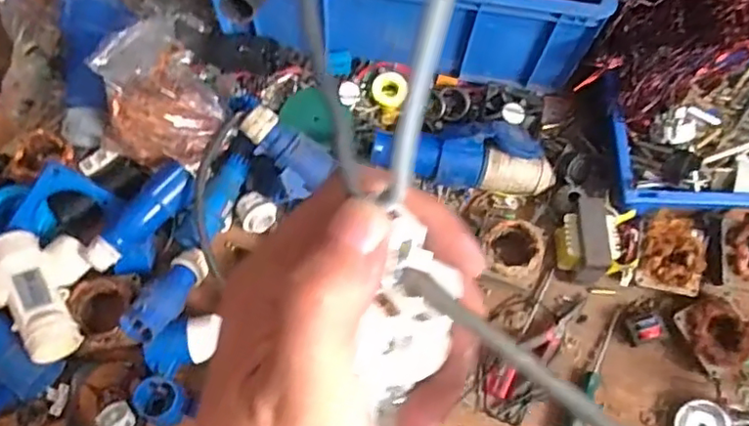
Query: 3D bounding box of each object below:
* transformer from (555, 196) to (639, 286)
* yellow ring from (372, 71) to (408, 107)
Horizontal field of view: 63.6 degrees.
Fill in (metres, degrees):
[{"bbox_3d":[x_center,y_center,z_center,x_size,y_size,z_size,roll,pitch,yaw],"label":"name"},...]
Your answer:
[{"bbox_3d":[0.270,0.033,0.739,0.095,0.059,0.107,15,69,3],"label":"transformer"},{"bbox_3d":[0.021,-0.167,0.812,0.046,0.016,0.046,-1,96,-5],"label":"yellow ring"}]

